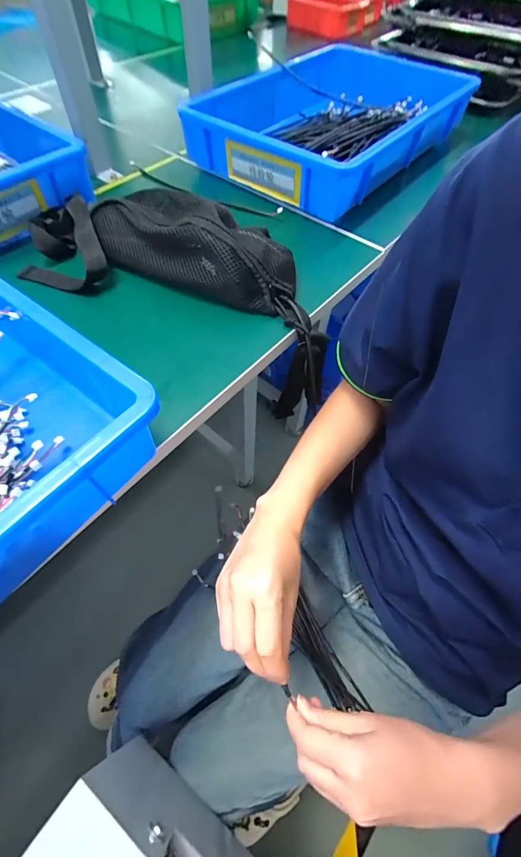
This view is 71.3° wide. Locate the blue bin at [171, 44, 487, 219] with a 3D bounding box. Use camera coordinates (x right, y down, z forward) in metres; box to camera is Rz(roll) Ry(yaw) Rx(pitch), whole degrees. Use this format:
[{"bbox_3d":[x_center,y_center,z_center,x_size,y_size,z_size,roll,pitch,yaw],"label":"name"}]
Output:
[{"bbox_3d":[0.126,-0.498,0.590,0.298,0.102,0.446,36,59,20],"label":"blue bin"}]

